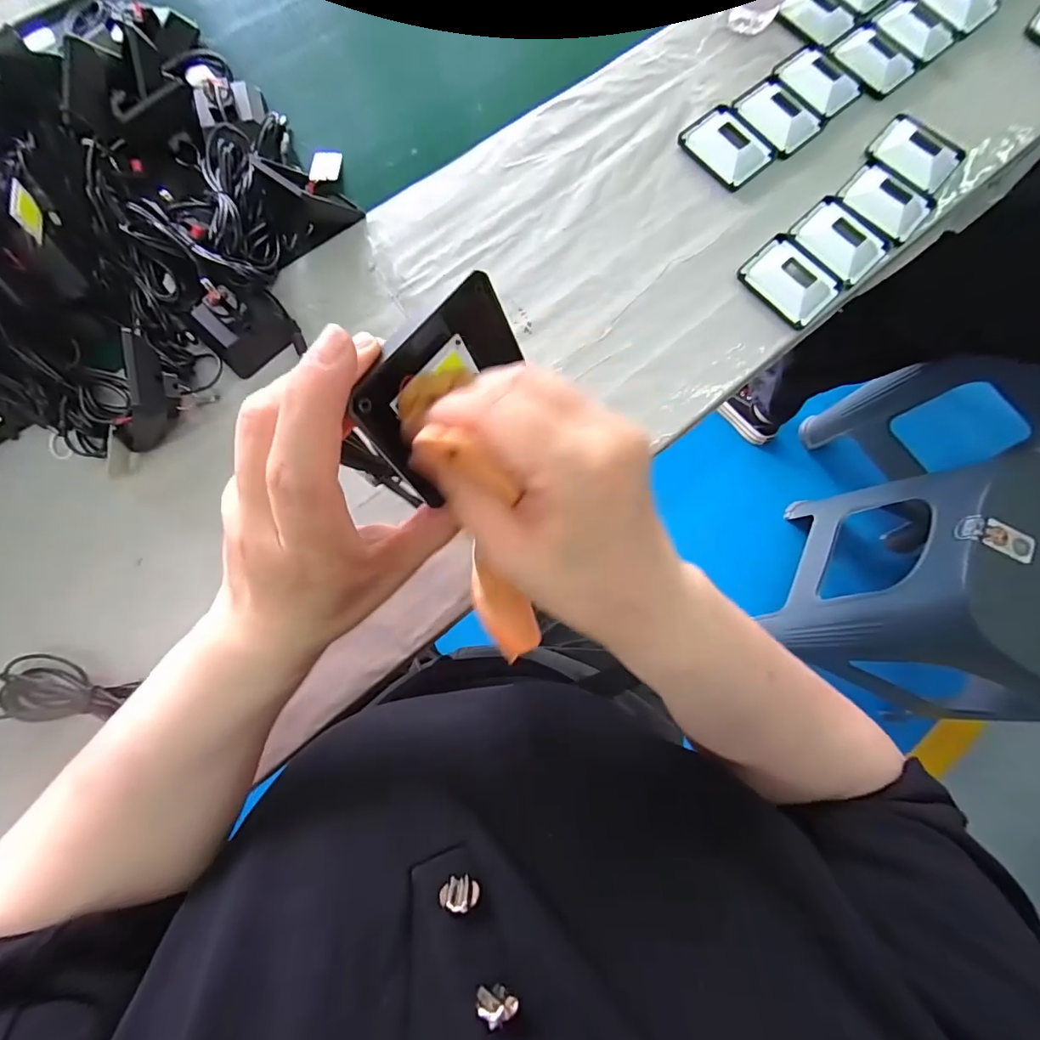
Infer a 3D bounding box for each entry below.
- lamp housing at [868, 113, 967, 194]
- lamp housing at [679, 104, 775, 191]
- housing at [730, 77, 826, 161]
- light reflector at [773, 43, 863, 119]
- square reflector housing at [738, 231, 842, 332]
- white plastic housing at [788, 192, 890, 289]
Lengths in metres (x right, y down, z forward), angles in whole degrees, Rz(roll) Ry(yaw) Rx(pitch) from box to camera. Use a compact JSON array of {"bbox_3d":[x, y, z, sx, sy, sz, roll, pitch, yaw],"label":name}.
[{"bbox_3d":[0.384,-0.357,0.459,0.077,0.009,0.063,43,80,8],"label":"lamp housing"},{"bbox_3d":[0.200,-0.362,0.457,0.064,0.017,0.081,-39,81,-9],"label":"lamp housing"},{"bbox_3d":[0.254,-0.399,0.465,0.068,0.014,0.080,-41,81,-10],"label":"housing"},{"bbox_3d":[0.300,-0.443,0.476,0.062,0.012,0.078,-42,81,-10],"label":"light reflector"},{"bbox_3d":[0.245,-0.219,0.426,0.064,0.014,0.078,-42,81,-10],"label":"square reflector housing"},{"bbox_3d":[0.296,-0.261,0.435,0.067,0.011,0.077,-40,81,-9],"label":"white plastic housing"}]

